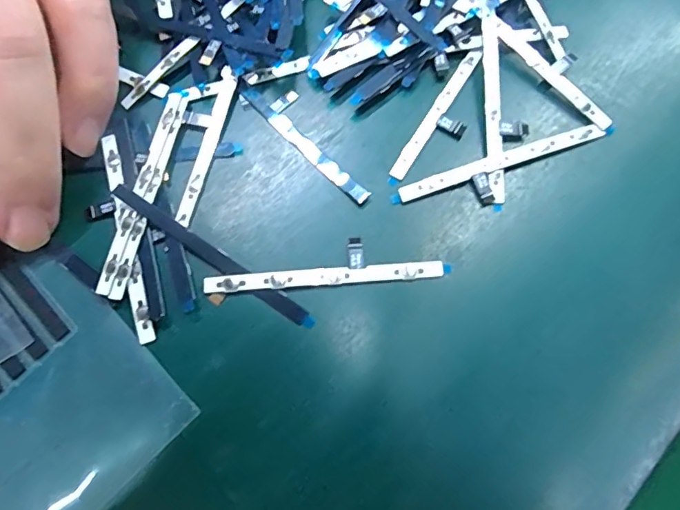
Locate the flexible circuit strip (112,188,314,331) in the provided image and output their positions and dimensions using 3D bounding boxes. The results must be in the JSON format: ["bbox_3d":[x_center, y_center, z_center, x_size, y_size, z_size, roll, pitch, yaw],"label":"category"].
[{"bbox_3d":[-0.032,0.000,0.120,0.061,0.004,0.004,33,77,10],"label":"flexible circuit strip"}]

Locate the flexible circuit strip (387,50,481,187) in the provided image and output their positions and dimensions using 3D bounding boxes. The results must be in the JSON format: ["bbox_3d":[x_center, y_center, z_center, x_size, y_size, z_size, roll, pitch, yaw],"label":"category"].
[{"bbox_3d":[0.029,-0.037,0.132,0.011,0.004,0.047,31,77,9],"label":"flexible circuit strip"}]

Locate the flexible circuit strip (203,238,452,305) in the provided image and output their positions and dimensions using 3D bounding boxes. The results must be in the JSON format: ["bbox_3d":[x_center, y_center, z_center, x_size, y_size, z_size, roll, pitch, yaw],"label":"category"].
[{"bbox_3d":[-0.004,0.003,0.119,0.060,0.004,0.011,-7,74,-1],"label":"flexible circuit strip"}]

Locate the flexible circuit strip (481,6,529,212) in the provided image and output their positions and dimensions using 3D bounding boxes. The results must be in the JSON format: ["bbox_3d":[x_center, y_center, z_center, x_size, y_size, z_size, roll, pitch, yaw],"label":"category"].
[{"bbox_3d":[0.045,-0.041,0.131,0.011,0.005,0.060,1,74,1],"label":"flexible circuit strip"}]

